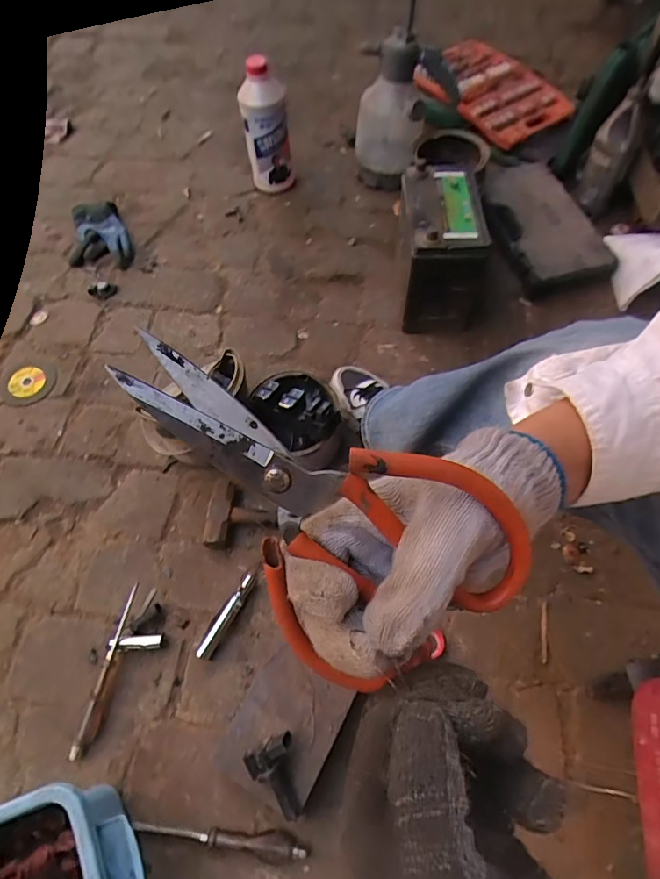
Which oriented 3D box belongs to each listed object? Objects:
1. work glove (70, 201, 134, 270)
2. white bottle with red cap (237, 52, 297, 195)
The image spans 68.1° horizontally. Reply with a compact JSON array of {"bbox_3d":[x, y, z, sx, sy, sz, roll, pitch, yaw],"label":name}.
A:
[{"bbox_3d":[-0.452,-0.405,0.970,0.118,0.039,0.153,-5,62,-2],"label":"work glove"},{"bbox_3d":[-0.115,-0.568,0.901,0.084,0.222,0.064,-11,63,-5],"label":"white bottle with red cap"}]

